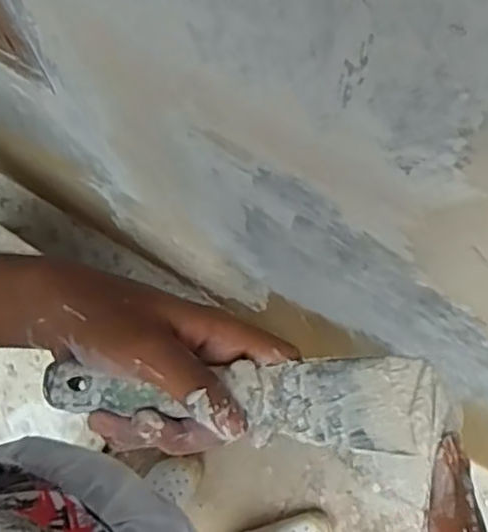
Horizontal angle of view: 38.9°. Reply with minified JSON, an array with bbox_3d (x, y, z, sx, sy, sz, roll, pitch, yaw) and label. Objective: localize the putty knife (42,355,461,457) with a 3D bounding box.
[{"bbox_3d":[0.002,0.066,0.342,0.200,0.013,0.044,2,74,2],"label":"putty knife"}]

